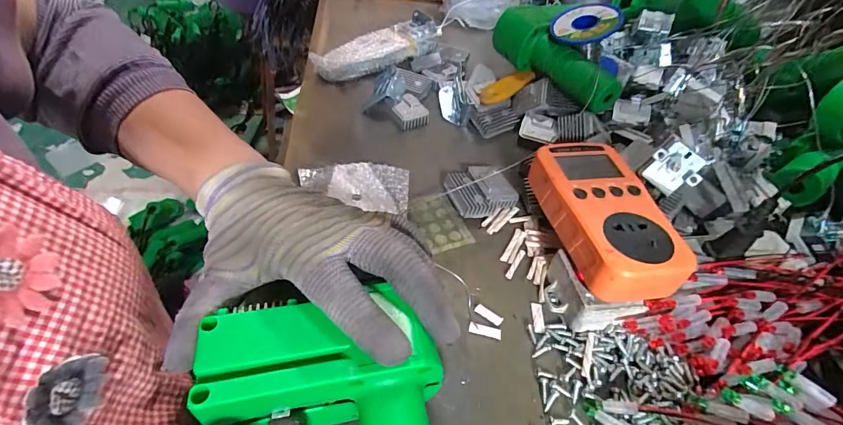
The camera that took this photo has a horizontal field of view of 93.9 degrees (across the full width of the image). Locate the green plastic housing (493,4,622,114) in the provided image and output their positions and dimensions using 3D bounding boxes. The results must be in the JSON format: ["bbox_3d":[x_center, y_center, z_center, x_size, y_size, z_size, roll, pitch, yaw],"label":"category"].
[{"bbox_3d":[0.142,-0.162,0.411,0.066,0.069,0.156,-19,51,-20],"label":"green plastic housing"}]

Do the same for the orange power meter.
[{"bbox_3d":[0.128,0.000,0.278,0.063,0.037,0.126,-5,48,-9],"label":"orange power meter"}]

